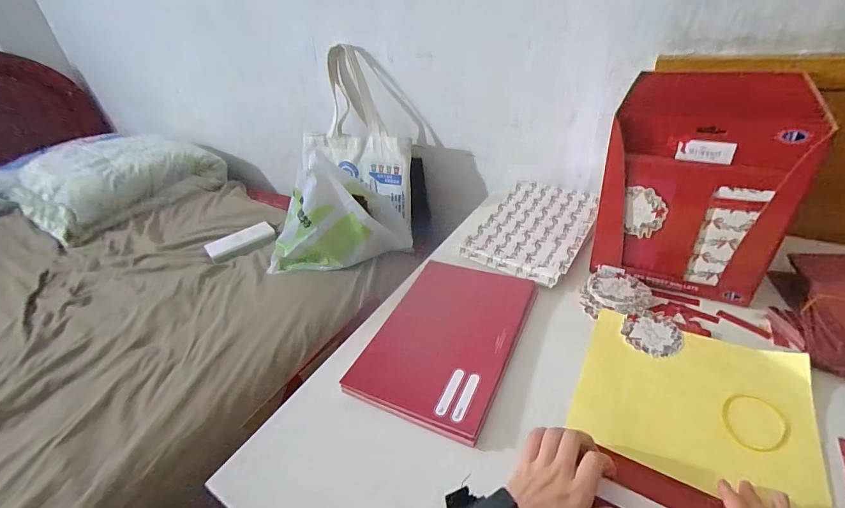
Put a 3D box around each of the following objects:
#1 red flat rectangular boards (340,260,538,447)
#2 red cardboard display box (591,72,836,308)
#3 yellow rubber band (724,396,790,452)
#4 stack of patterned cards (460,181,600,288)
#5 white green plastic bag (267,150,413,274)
[{"bbox_3d":[0.035,0.104,0.539,0.181,0.017,0.265,11,38,25],"label":"red flat rectangular boards"},{"bbox_3d":[0.365,-0.095,0.536,0.202,0.262,0.142,15,39,29],"label":"red cardboard display box"},{"bbox_3d":[0.337,0.171,0.400,0.065,0.005,0.054,-28,39,-28],"label":"yellow rubber band"},{"bbox_3d":[0.206,-0.054,0.712,0.174,0.021,0.274,17,40,31],"label":"stack of patterned cards"},{"bbox_3d":[-0.194,-0.086,0.871,0.325,0.238,0.160,-18,35,-16],"label":"white green plastic bag"}]

